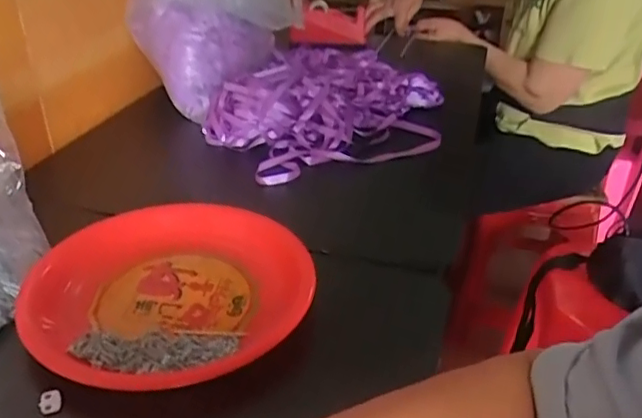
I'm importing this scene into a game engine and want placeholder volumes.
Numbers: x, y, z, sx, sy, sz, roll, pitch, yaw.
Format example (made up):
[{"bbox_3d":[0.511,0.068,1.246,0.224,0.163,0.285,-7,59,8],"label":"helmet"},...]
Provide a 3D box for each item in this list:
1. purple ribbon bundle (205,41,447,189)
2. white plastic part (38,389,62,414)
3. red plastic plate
[{"bbox_3d":[0.025,-0.155,0.821,0.258,0.078,0.375,16,33,23],"label":"purple ribbon bundle"},{"bbox_3d":[-0.186,0.132,0.408,0.015,0.006,0.018,-12,33,-23],"label":"white plastic part"},{"bbox_3d":[-0.110,0.059,0.484,0.193,0.046,0.210,2,30,-1],"label":"red plastic plate"}]

